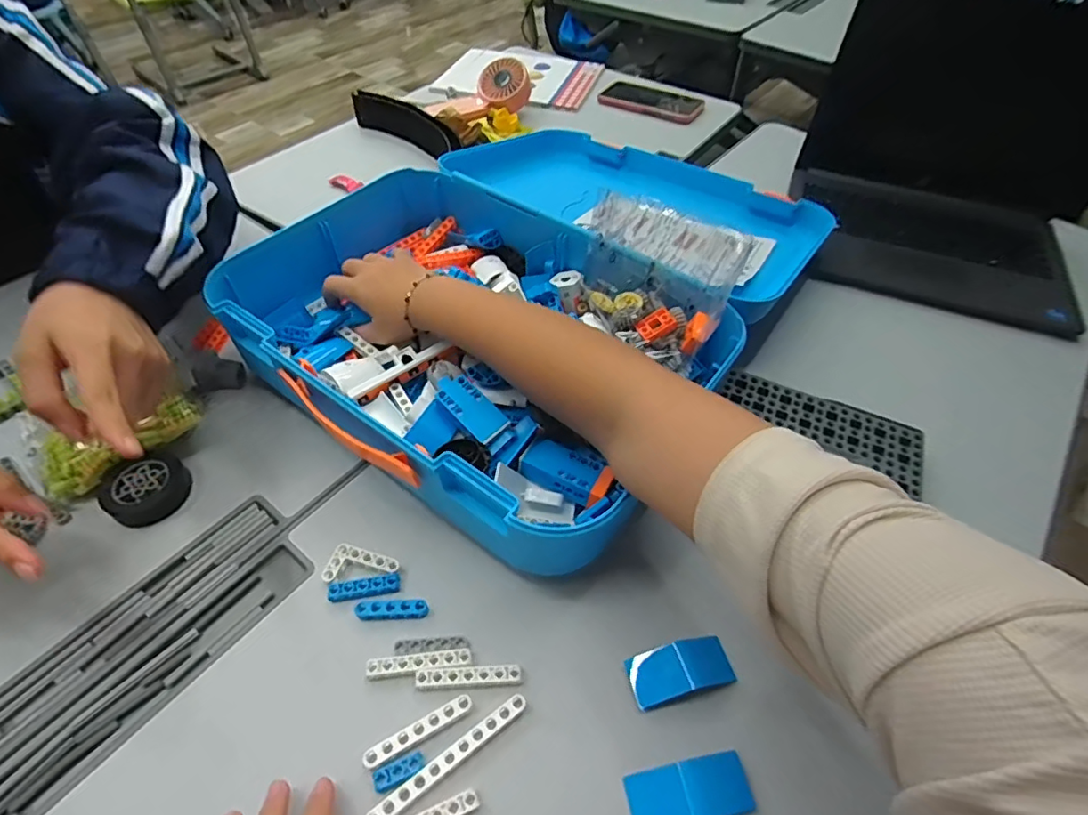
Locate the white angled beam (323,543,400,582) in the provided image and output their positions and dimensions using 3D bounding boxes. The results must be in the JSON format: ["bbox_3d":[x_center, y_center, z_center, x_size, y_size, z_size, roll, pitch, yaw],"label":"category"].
[{"bbox_3d":[-0.137,0.115,0.418,0.053,0.009,0.025,-6,51,-7],"label":"white angled beam"}]

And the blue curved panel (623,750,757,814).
[{"bbox_3d":[0.088,0.231,0.333,0.073,0.012,0.031,-8,52,-8],"label":"blue curved panel"}]

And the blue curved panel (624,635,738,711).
[{"bbox_3d":[0.093,0.177,0.376,0.072,0.013,0.032,-12,52,-11],"label":"blue curved panel"}]

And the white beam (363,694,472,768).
[{"bbox_3d":[-0.078,0.202,0.347,0.069,0.004,0.011,-23,55,-19],"label":"white beam"}]

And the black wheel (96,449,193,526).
[{"bbox_3d":[-0.320,0.065,0.448,0.055,0.019,0.059,1,51,-1],"label":"black wheel"}]

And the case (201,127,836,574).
[{"bbox_3d":[0.015,-0.136,0.563,0.391,0.099,0.548,32,57,22],"label":"case"}]

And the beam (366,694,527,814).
[{"bbox_3d":[-0.057,0.214,0.339,0.108,0.004,0.011,-30,58,-23],"label":"beam"}]

